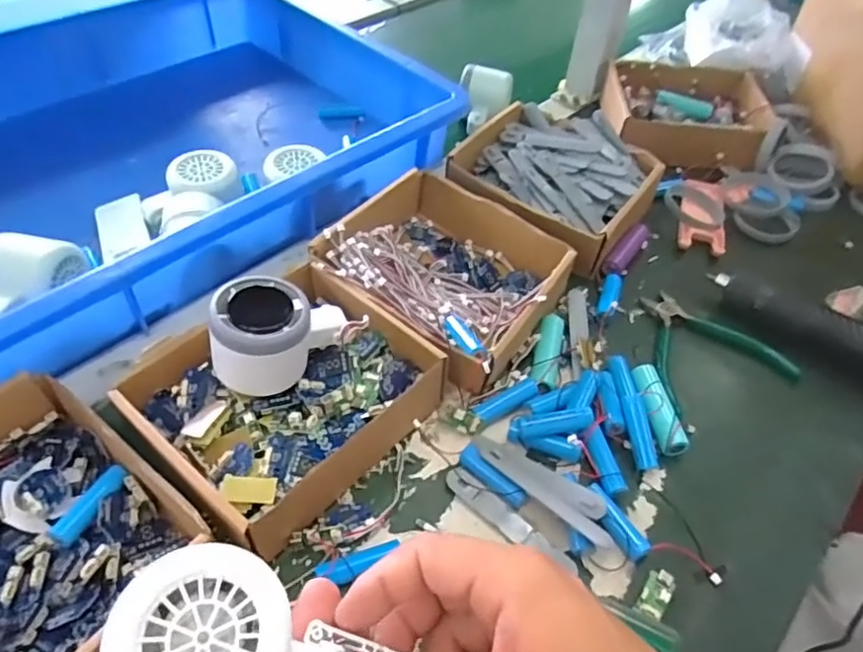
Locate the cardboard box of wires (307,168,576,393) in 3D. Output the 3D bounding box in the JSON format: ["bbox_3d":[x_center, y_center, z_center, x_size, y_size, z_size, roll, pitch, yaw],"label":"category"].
[{"bbox_3d":[0.012,-0.043,0.473,0.166,0.047,0.160,29,53,19],"label":"cardboard box of wires"}]

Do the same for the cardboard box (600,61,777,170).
[{"bbox_3d":[0.275,-0.231,0.657,0.161,0.046,0.155,7,49,2],"label":"cardboard box"}]

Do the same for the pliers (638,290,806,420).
[{"bbox_3d":[0.204,0.010,0.468,0.114,0.010,0.111,-14,52,-16],"label":"pliers"}]

